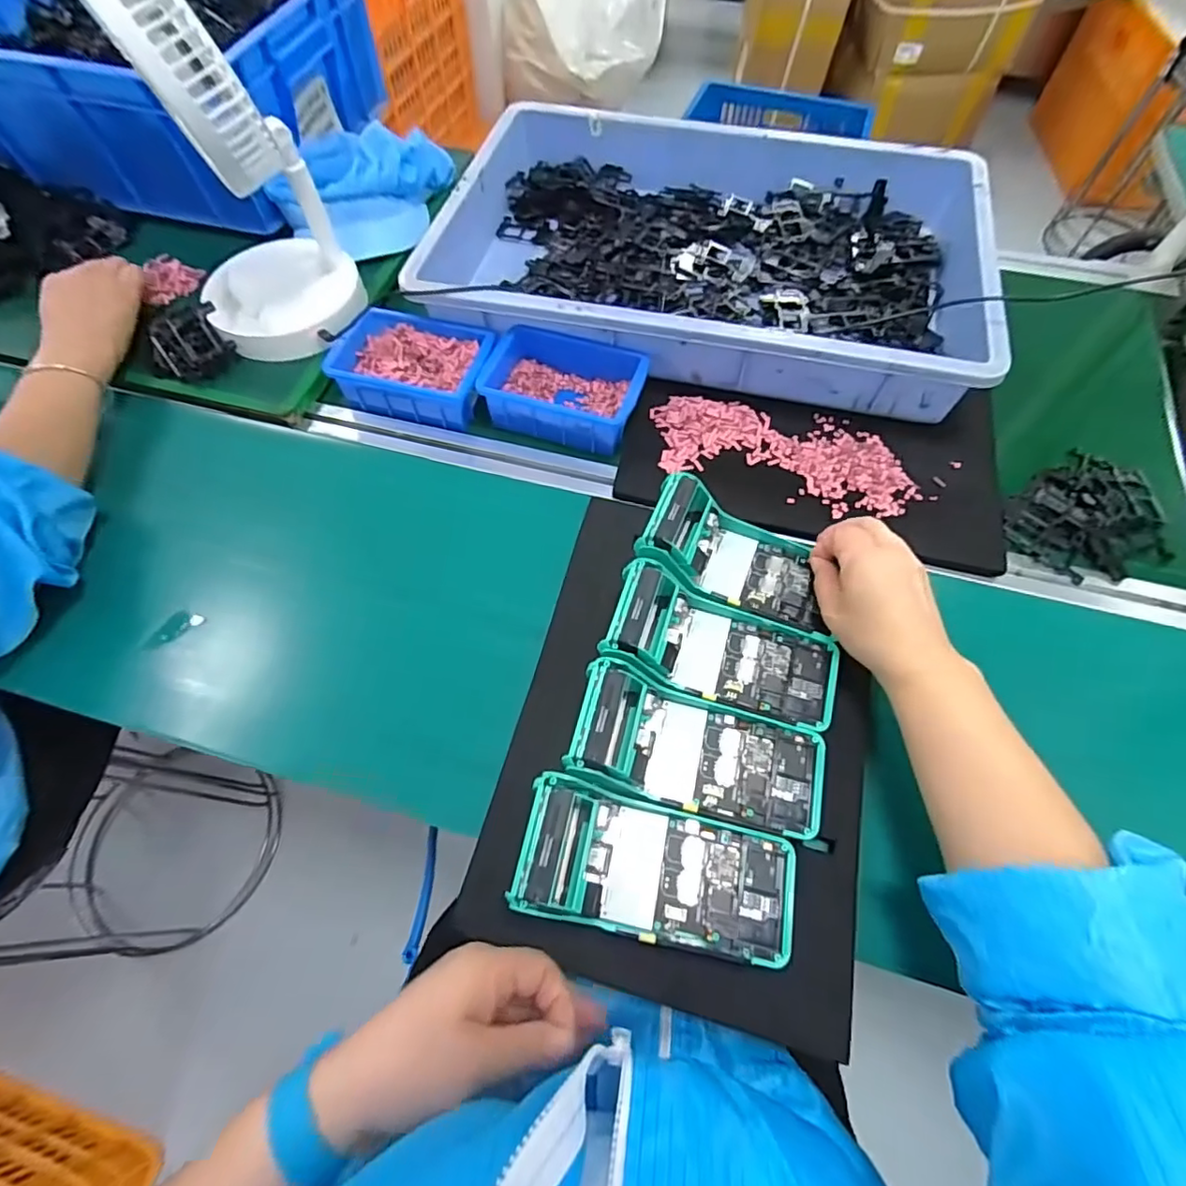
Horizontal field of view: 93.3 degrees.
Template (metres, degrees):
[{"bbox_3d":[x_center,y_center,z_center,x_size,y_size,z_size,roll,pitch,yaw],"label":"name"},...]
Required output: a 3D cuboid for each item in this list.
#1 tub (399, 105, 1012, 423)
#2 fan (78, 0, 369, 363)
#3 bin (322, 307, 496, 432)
[{"bbox_3d":[0.121,-0.364,0.598,0.535,0.078,0.335,12,64,7],"label":"tub"},{"bbox_3d":[-0.326,-0.370,0.481,0.151,0.267,0.157,-32,67,-14],"label":"fan"},{"bbox_3d":[-0.177,-0.229,0.568,0.147,0.053,0.100,13,64,8],"label":"bin"}]

